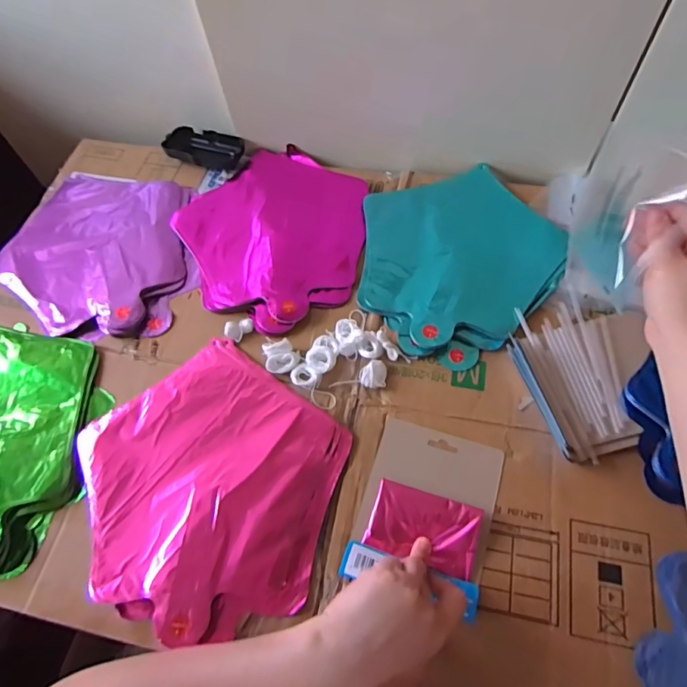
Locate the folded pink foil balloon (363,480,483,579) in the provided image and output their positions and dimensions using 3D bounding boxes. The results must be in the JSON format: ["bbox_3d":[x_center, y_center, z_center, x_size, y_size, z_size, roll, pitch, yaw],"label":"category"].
[{"bbox_3d":[0.071,0.163,0.439,0.093,0.016,0.059,17,67,11],"label":"folded pink foil balloon"}]

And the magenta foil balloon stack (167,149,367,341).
[{"bbox_3d":[-0.077,-0.137,0.599,0.225,0.026,0.254,-24,66,-8],"label":"magenta foil balloon stack"}]

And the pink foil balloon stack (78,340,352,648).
[{"bbox_3d":[-0.127,0.128,0.459,0.248,0.023,0.230,34,71,17],"label":"pink foil balloon stack"}]

